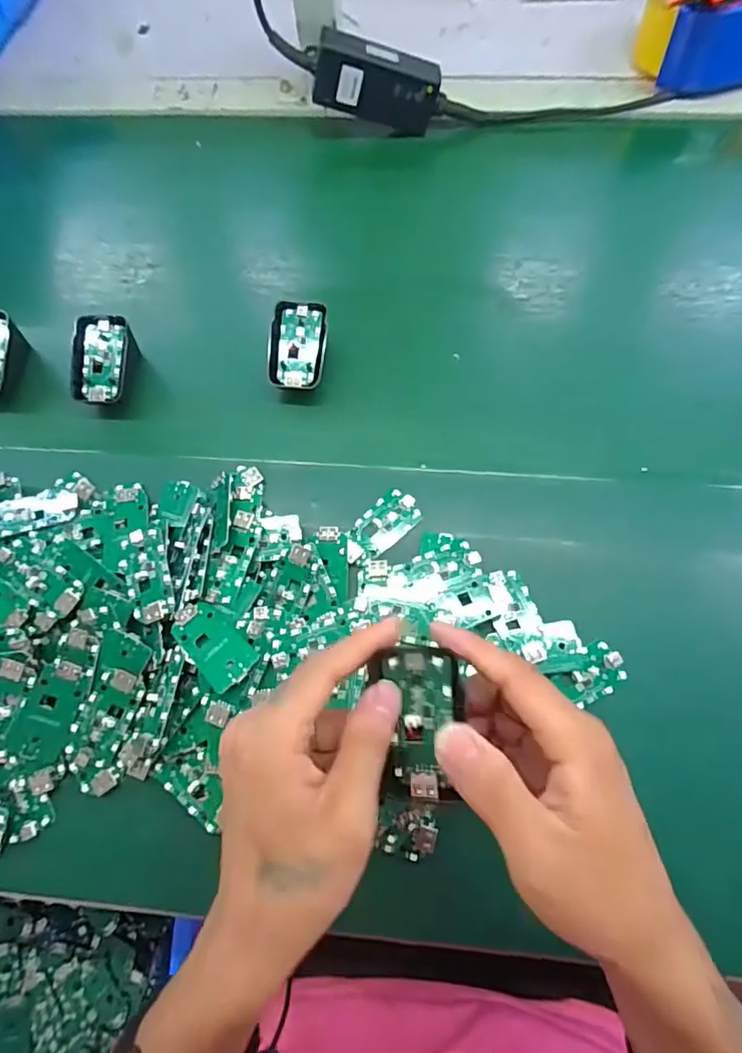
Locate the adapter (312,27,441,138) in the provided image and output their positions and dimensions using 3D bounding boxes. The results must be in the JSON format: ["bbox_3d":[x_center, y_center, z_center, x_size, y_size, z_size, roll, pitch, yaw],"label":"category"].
[{"bbox_3d":[0.005,-0.416,0.498,0.113,0.054,0.034,6,70,-17],"label":"adapter"}]

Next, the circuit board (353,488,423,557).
[{"bbox_3d":[0.011,-0.003,0.382,0.050,0.009,0.032,-41,73,-12],"label":"circuit board"}]

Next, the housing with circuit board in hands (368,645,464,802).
[{"bbox_3d":[0.021,0.090,0.244,0.041,0.012,0.069,0,91,1],"label":"housing with circuit board in hands"}]

